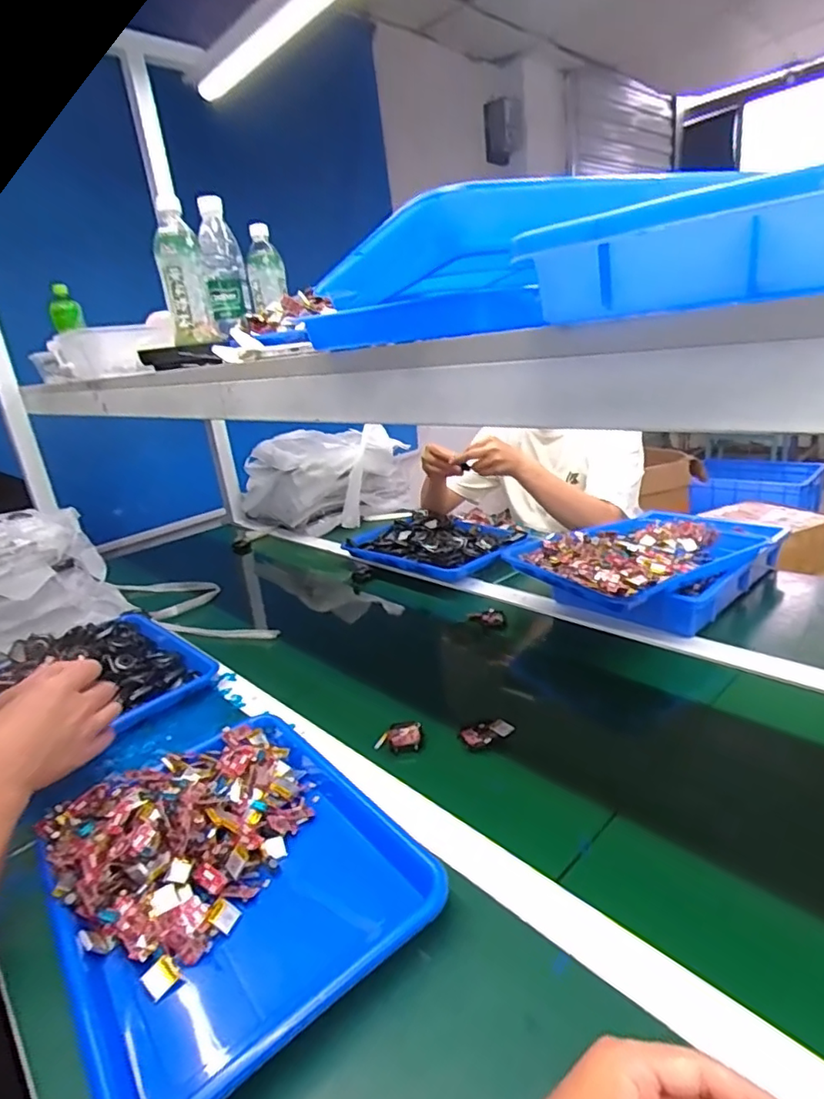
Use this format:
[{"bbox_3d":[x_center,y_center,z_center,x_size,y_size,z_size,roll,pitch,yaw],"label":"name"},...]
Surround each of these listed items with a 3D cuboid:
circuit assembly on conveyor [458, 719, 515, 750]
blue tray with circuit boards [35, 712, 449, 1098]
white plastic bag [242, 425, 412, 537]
[{"bbox_3d":[0.083,0.204,0.655,0.059,0.017,0.032,-8,19,-2],"label":"circuit assembly on conveyor"},{"bbox_3d":[-0.156,0.268,0.509,0.269,0.058,0.329,-22,24,-36],"label":"blue tray with circuit boards"},{"bbox_3d":[-0.230,-0.183,1.543,0.440,0.219,0.283,-10,19,-8],"label":"white plastic bag"}]

